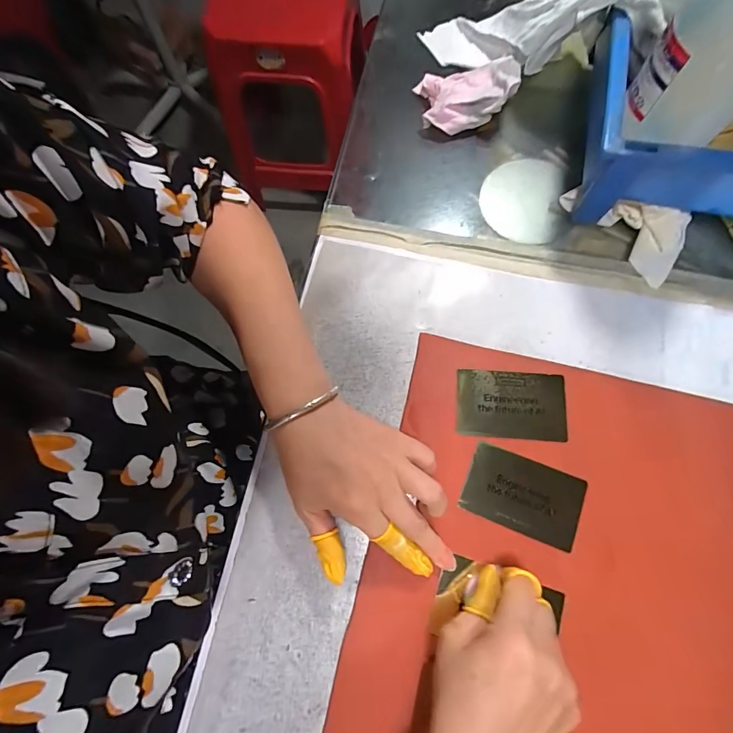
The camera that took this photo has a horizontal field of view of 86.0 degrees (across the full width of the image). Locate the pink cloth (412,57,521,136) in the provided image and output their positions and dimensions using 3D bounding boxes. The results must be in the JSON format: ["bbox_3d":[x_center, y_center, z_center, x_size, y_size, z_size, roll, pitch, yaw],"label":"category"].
[{"bbox_3d":[0.096,-0.259,0.377,0.090,0.038,0.065,-3,74,1],"label":"pink cloth"}]

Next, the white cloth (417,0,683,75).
[{"bbox_3d":[0.164,-0.324,0.362,0.228,0.067,0.094,26,74,45],"label":"white cloth"}]

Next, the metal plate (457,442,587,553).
[{"bbox_3d":[0.115,0.094,0.288,0.084,0.004,0.051,21,76,7],"label":"metal plate"}]

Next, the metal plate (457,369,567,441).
[{"bbox_3d":[0.113,0.030,0.308,0.082,0.004,0.053,3,74,2],"label":"metal plate"}]

